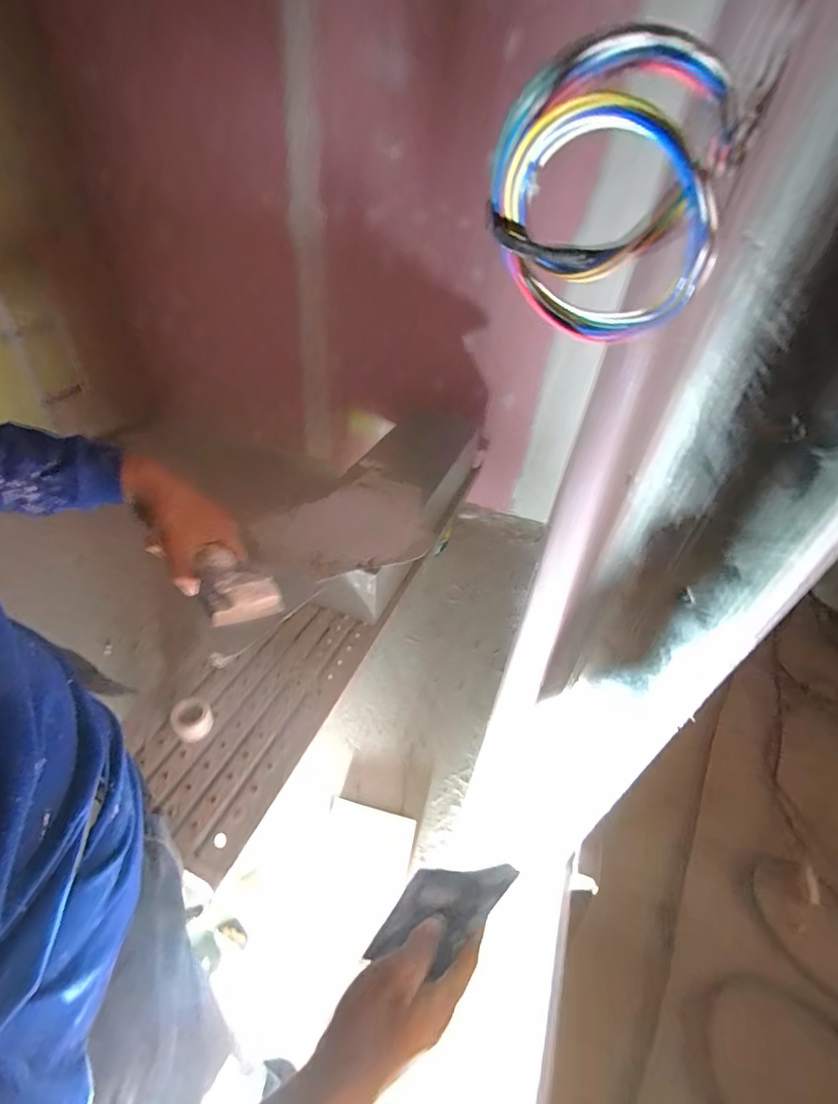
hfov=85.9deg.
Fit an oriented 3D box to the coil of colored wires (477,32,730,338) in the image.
[{"bbox_3d":[0.109,-0.188,0.250,0.106,0.122,0.109,-20,46,-30],"label":"coil of colored wires"}]

